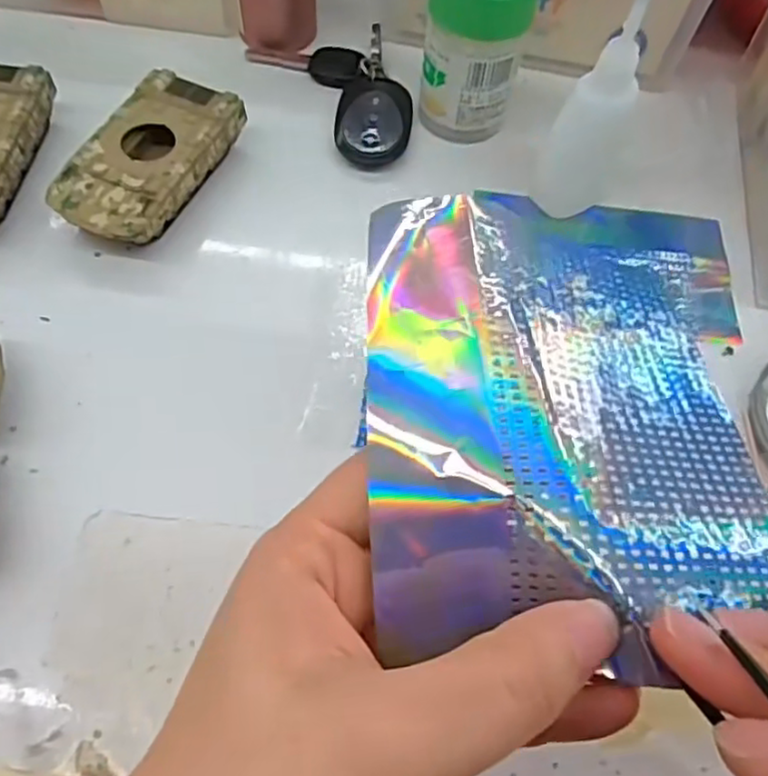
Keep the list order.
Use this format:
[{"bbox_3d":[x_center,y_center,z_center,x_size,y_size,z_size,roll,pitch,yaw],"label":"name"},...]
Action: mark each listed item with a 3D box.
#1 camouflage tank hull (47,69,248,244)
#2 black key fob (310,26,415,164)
[{"bbox_3d":[-0.110,-0.105,0.318,0.051,0.025,0.094,21,63,8],"label":"camouflage tank hull"},{"bbox_3d":[-0.010,-0.156,0.360,0.044,0.013,0.088,-13,64,-10],"label":"black key fob"}]

